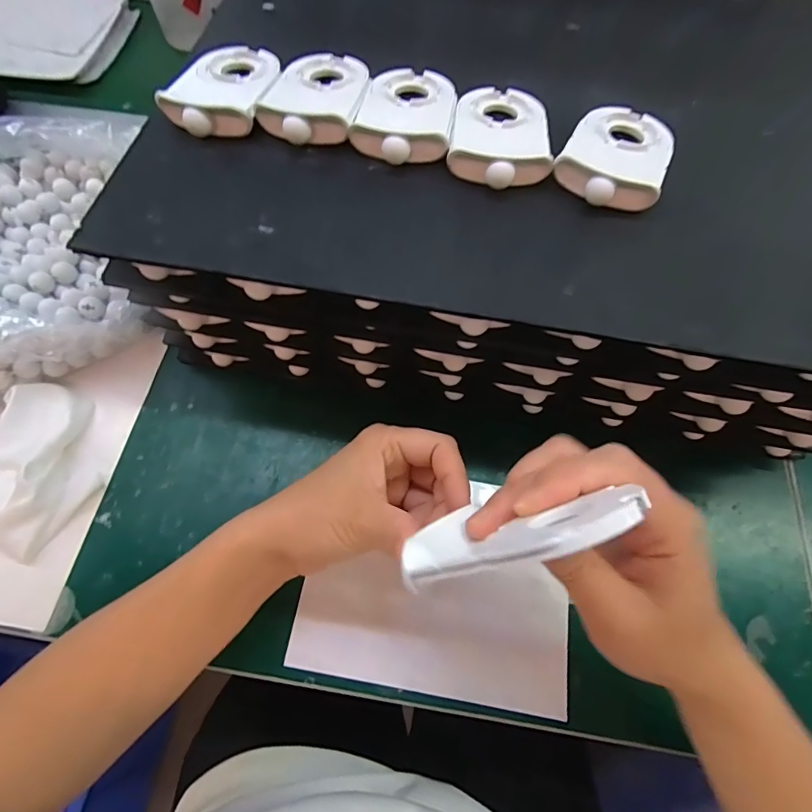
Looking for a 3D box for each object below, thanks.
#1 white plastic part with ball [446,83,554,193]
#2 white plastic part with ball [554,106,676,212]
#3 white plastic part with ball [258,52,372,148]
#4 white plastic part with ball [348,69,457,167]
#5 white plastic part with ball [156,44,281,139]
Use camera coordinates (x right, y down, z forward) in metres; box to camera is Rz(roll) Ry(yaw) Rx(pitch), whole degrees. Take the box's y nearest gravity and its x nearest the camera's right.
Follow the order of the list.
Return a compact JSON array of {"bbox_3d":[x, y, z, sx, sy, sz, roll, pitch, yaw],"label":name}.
[{"bbox_3d":[0.058,-0.165,0.272,0.057,0.014,0.087,10,66,3],"label":"white plastic part with ball"},{"bbox_3d":[0.124,-0.149,0.267,0.057,0.016,0.085,24,68,10],"label":"white plastic part with ball"},{"bbox_3d":[-0.057,-0.197,0.284,0.057,0.016,0.087,8,66,2],"label":"white plastic part with ball"},{"bbox_3d":[0.001,-0.182,0.278,0.057,0.016,0.087,8,66,2],"label":"white plastic part with ball"},{"bbox_3d":[-0.115,-0.203,0.286,0.058,0.013,0.090,8,66,3],"label":"white plastic part with ball"}]

